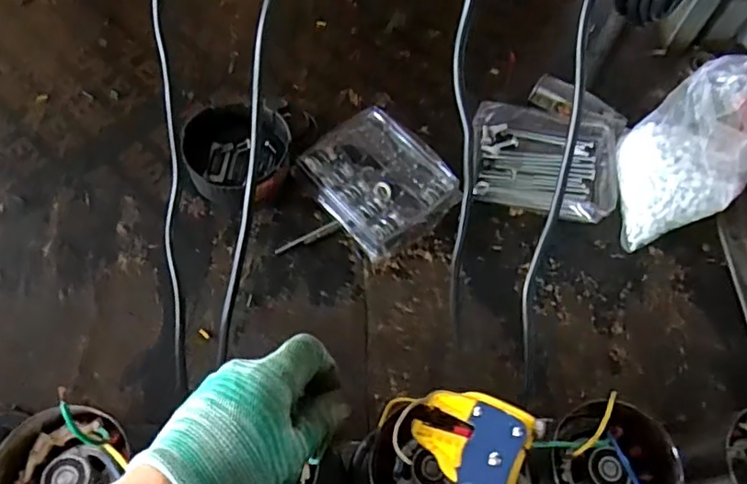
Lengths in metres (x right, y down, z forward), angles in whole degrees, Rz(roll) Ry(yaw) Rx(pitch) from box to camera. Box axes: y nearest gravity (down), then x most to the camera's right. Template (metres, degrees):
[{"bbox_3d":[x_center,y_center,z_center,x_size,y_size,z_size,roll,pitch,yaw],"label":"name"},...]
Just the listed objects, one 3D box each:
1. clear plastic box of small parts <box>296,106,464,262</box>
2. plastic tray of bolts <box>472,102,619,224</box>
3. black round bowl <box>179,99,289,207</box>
[{"bbox_3d":[0.007,-0.077,0.700,0.144,0.029,0.164,-36,69,-19],"label":"clear plastic box of small parts"},{"bbox_3d":[0.210,-0.104,0.720,0.173,0.028,0.143,11,62,3],"label":"plastic tray of bolts"},{"bbox_3d":[-0.164,-0.108,0.693,0.121,0.053,0.121,1,62,-2],"label":"black round bowl"}]

